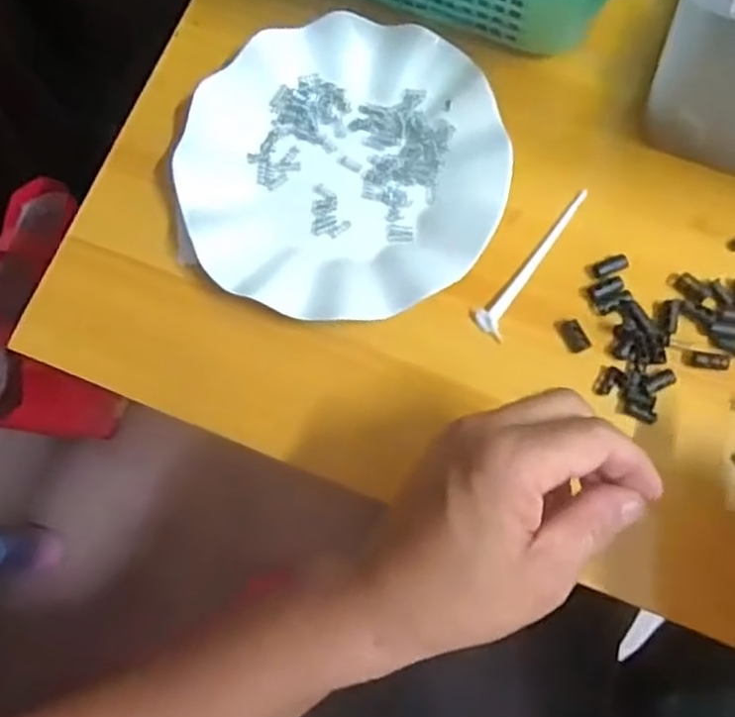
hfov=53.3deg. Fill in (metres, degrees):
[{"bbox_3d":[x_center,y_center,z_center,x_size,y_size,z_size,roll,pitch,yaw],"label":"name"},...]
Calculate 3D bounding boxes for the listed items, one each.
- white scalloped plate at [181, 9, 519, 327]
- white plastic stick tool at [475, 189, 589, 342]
[{"bbox_3d":[-0.014,-0.109,0.425,0.177,0.025,0.177,0,76,2],"label":"white scalloped plate"},{"bbox_3d":[0.095,-0.056,0.417,0.017,0.005,0.102,34,80,9],"label":"white plastic stick tool"}]

